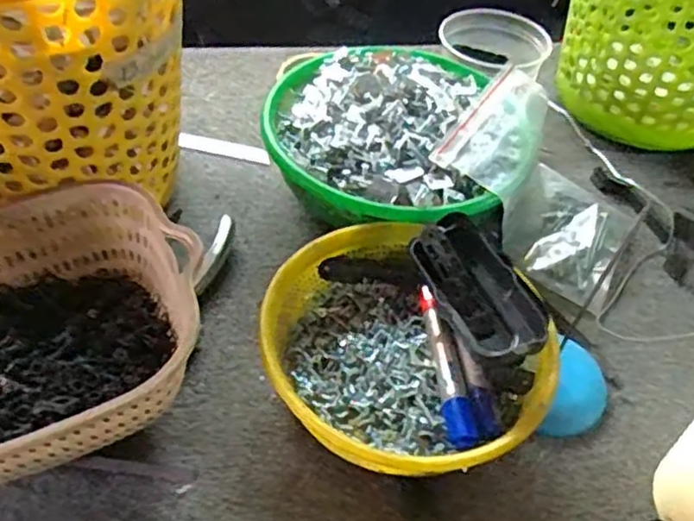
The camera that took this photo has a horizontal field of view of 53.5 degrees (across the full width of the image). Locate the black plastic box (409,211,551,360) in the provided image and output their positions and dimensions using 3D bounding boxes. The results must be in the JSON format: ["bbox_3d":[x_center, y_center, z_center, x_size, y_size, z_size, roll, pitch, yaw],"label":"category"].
[{"bbox_3d":[0.087,0.019,0.457,0.053,0.027,0.114,-21,53,-22],"label":"black plastic box"}]

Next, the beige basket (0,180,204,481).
[{"bbox_3d":[-0.200,0.047,0.446,0.198,0.103,0.195,-15,51,-18],"label":"beige basket"}]

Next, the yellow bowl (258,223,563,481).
[{"bbox_3d":[0.031,0.071,0.475,0.169,0.066,0.194,-34,59,-30],"label":"yellow bowl"}]

